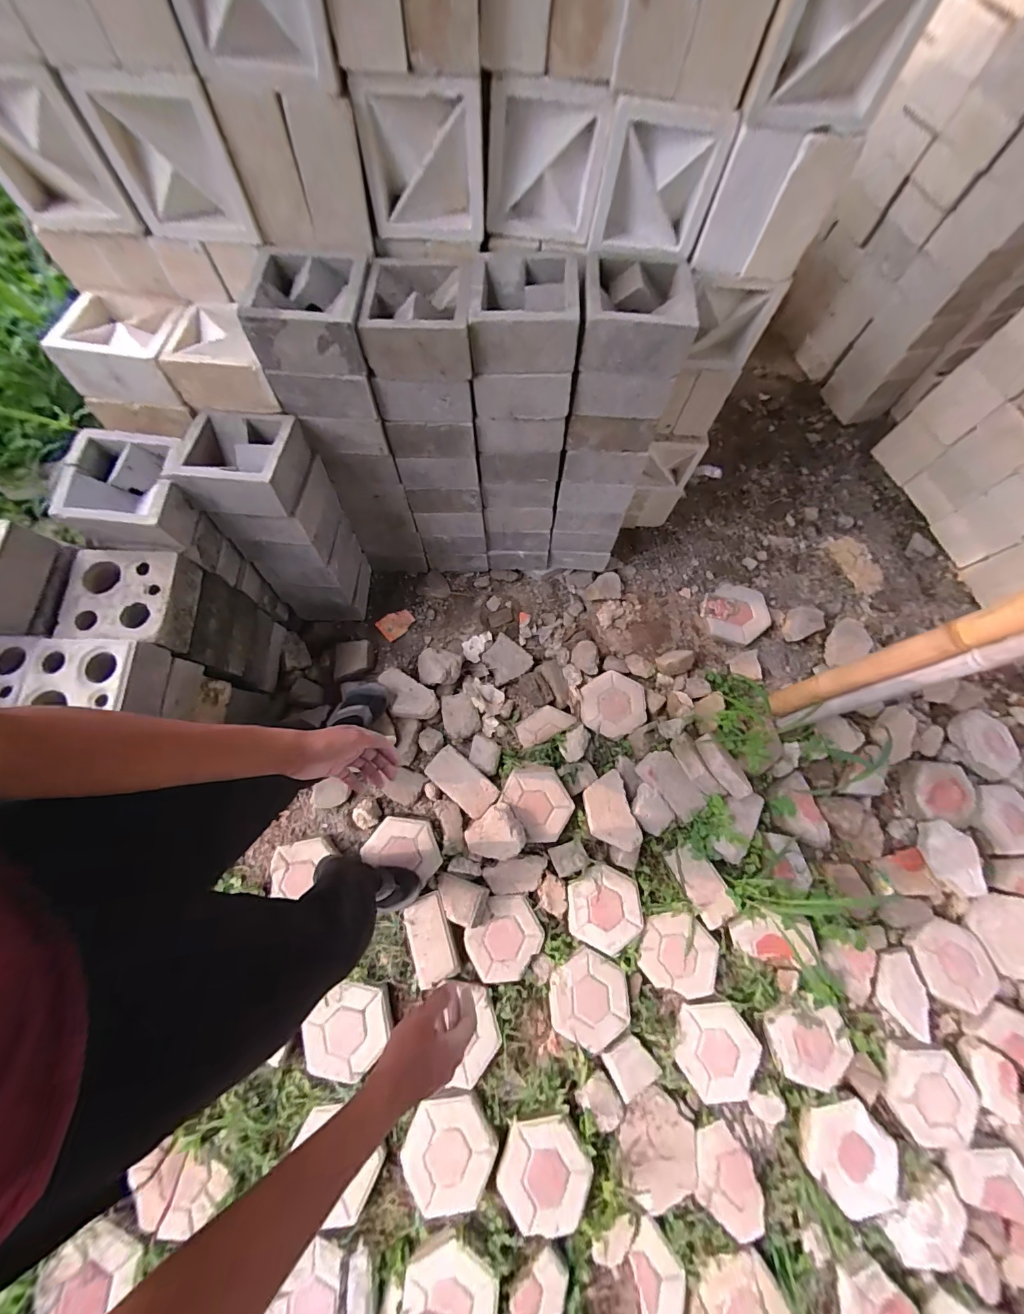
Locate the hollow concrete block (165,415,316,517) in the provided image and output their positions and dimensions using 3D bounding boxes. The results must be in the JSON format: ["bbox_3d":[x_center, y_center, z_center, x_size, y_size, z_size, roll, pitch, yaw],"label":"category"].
[{"bbox_3d":[-0.562,-0.403,0.904,0.215,0.102,0.182,0,71,-3],"label":"hollow concrete block"}]

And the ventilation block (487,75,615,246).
[{"bbox_3d":[0.060,-0.930,0.805,0.206,0.195,0.141,0,71,-3],"label":"ventilation block"}]

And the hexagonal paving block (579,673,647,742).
[{"bbox_3d":[0.323,0.148,1.365,0.212,0.051,0.196,-29,73,-13],"label":"hexagonal paving block"}]

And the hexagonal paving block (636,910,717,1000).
[{"bbox_3d":[0.450,0.791,1.151,0.191,0.044,0.185,18,69,4],"label":"hexagonal paving block"}]

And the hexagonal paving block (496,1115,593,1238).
[{"bbox_3d":[0.074,1.181,0.985,0.201,0.042,0.185,0,69,-3],"label":"hexagonal paving block"}]

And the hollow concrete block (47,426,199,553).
[{"bbox_3d":[-0.772,-0.334,0.886,0.225,0.122,0.195,3,71,-2],"label":"hollow concrete block"}]

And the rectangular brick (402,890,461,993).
[{"bbox_3d":[-0.218,0.756,1.158,0.104,0.043,0.208,-16,71,-9],"label":"rectangular brick"}]

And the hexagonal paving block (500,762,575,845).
[{"bbox_3d":[0.076,0.419,1.262,0.173,0.068,0.212,-36,75,-15],"label":"hexagonal paving block"}]

